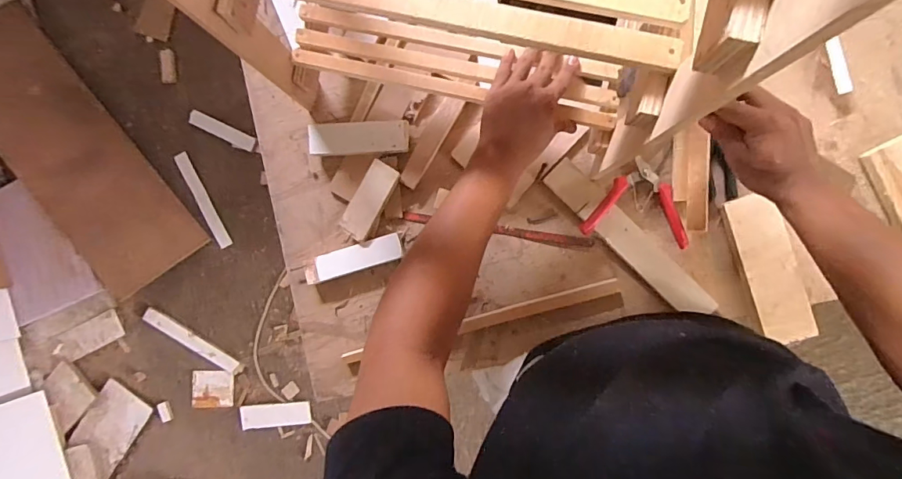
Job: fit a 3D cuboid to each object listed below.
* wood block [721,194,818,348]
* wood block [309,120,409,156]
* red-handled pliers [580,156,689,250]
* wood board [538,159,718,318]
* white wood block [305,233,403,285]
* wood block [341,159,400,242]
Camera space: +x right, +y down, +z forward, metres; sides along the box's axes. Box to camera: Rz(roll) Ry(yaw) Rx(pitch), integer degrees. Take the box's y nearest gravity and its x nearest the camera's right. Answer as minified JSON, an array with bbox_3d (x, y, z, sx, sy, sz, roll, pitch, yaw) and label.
[{"bbox_3d":[0.450,0.040,0.627,0.071,0.023,0.211,-17,89,4],"label":"wood block"},{"bbox_3d":[-0.141,-0.151,0.662,0.150,0.024,0.048,-2,90,4],"label":"wood block"},{"bbox_3d":[0.273,-0.056,0.642,0.156,0.034,0.119,10,91,4],"label":"red-handled pliers"},{"bbox_3d":[0.258,0.002,0.642,0.296,0.018,0.048,45,93,3],"label":"wood board"},{"bbox_3d":[-0.148,0.029,0.680,0.149,0.025,0.039,-16,89,4],"label":"white wood block"},{"bbox_3d":[-0.121,-0.057,0.665,0.044,0.025,0.117,29,92,4],"label":"wood block"}]

